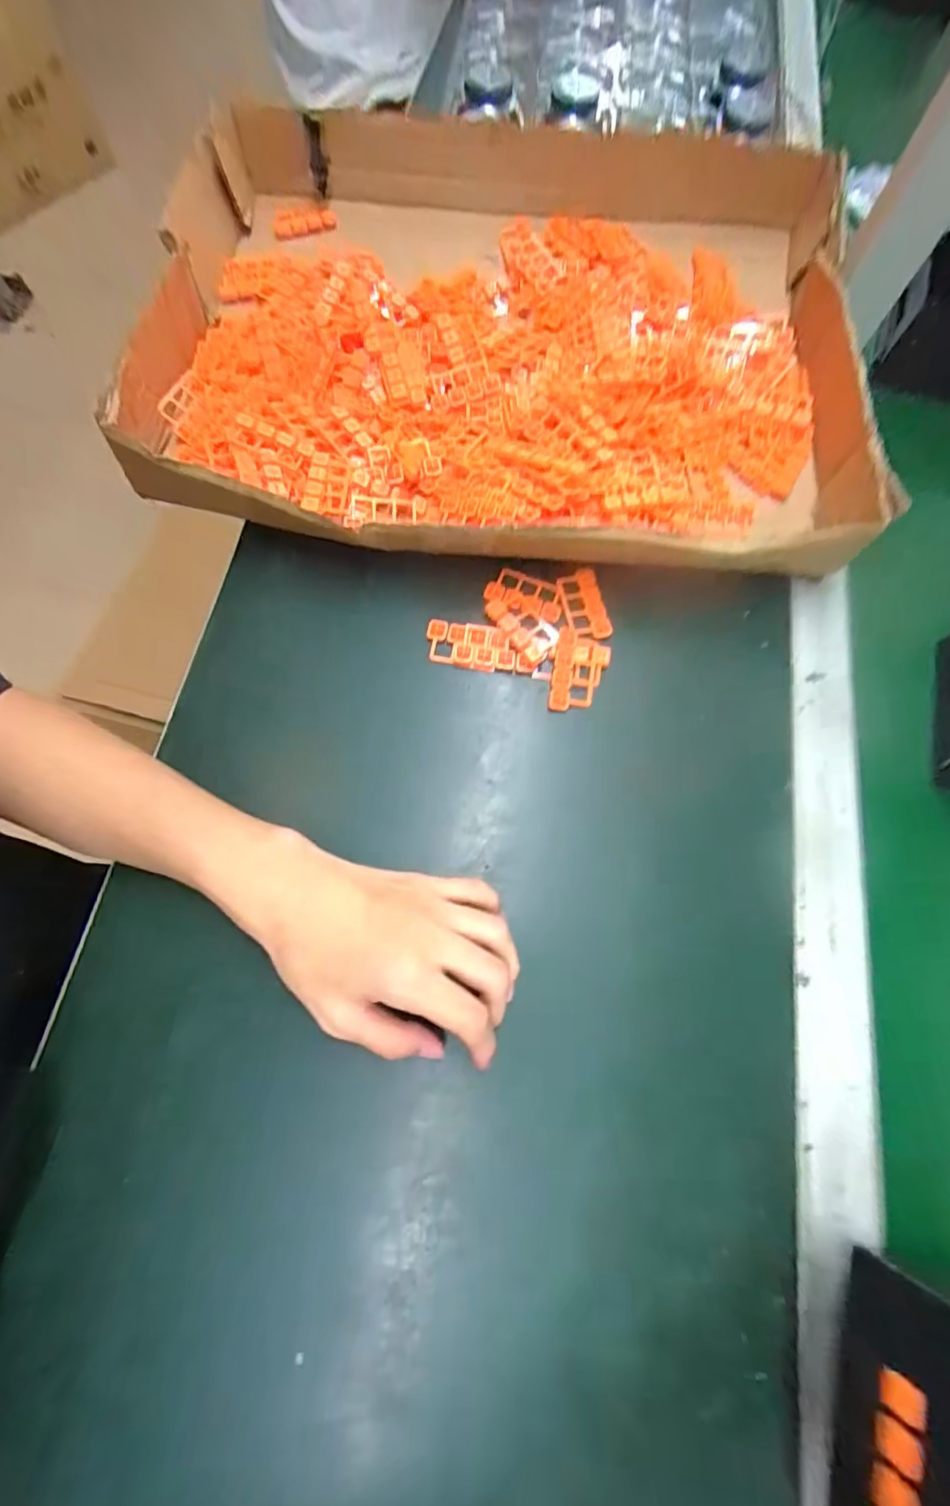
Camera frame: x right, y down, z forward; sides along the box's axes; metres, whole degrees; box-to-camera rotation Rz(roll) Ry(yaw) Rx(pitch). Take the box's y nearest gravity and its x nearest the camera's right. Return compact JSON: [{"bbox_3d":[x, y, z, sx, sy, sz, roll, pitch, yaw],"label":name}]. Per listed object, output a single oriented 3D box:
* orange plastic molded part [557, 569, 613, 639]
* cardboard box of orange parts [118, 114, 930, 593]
[{"bbox_3d":[0.076,-0.103,0.375,0.031,0.010,0.050,-5,76,-6],"label":"orange plastic molded part"},{"bbox_3d":[0.026,-0.324,0.416,0.509,0.059,0.409,5,73,1],"label":"cardboard box of orange parts"}]

